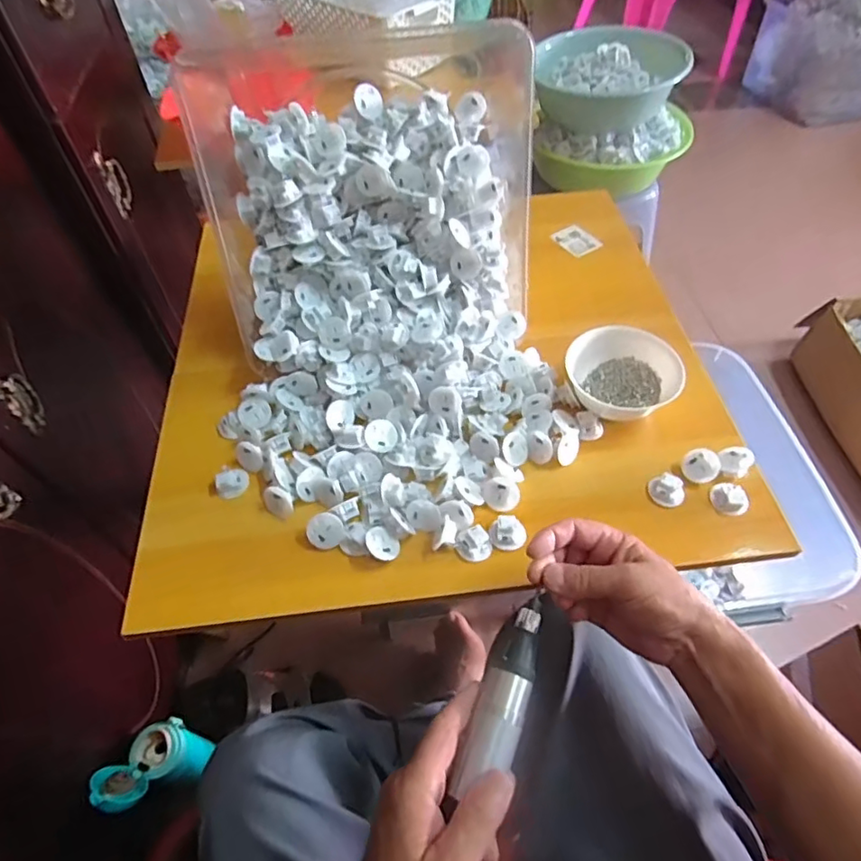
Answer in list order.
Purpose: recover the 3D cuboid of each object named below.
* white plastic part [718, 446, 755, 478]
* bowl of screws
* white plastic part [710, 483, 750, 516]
[{"bbox_3d":[0.301,0.029,0.565,0.030,0.016,0.030,-1,54,1],"label":"white plastic part"},{"bbox_3d":[0.201,-0.063,0.617,0.099,0.046,0.116,-25,57,-16],"label":"bowl of screws"},{"bbox_3d":[0.288,0.065,0.551,0.025,0.021,0.033,-37,61,-23],"label":"white plastic part"}]

